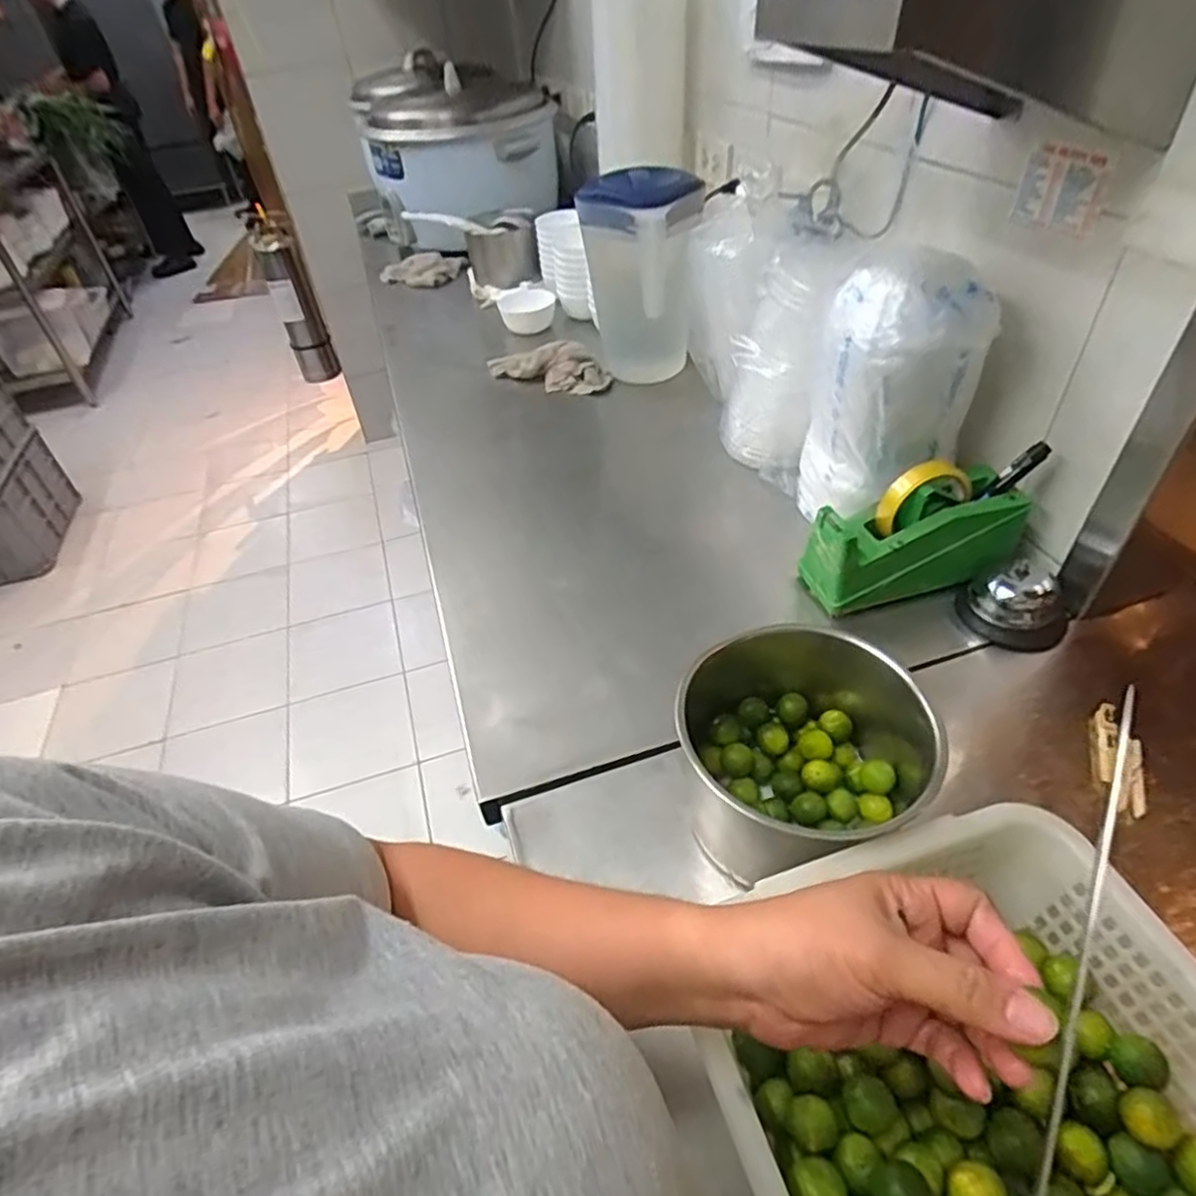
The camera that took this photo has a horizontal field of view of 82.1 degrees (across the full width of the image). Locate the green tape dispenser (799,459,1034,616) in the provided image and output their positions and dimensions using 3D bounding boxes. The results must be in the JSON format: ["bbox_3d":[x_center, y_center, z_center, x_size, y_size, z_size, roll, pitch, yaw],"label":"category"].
[{"bbox_3d":[0.320,-0.067,0.694,0.198,0.117,0.071,-12,44,-6],"label":"green tape dispenser"}]

